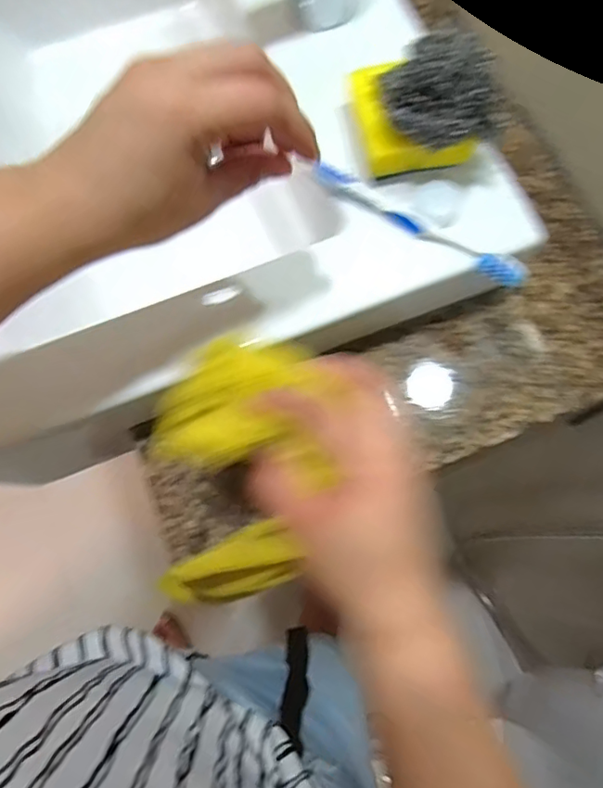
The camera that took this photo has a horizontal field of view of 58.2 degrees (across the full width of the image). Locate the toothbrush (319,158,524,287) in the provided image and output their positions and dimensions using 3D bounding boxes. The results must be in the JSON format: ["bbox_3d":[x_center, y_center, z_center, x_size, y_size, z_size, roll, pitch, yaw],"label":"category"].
[{"bbox_3d":[0.080,-0.119,0.379,0.163,0.012,0.018,32,76,10],"label":"toothbrush"}]

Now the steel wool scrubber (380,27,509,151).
[{"bbox_3d":[0.089,-0.190,0.339,0.059,0.037,0.065,-25,75,-6],"label":"steel wool scrubber"}]

